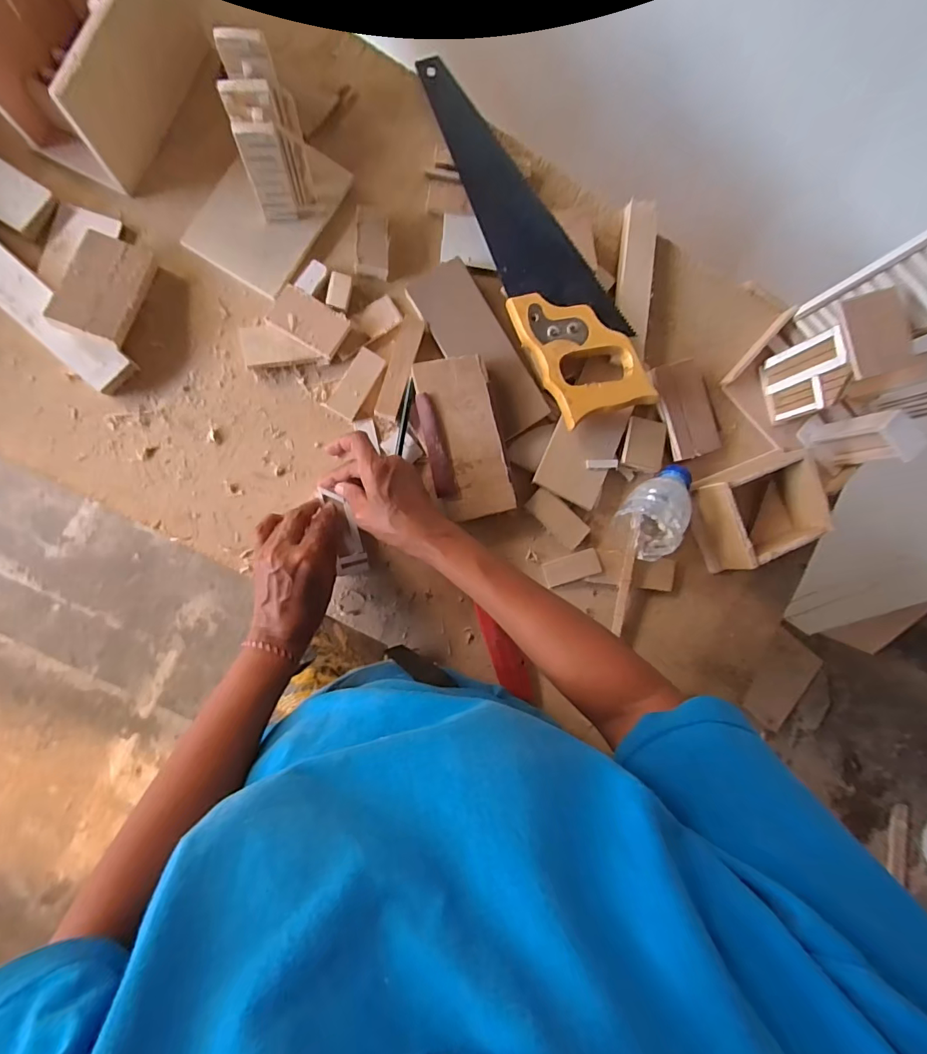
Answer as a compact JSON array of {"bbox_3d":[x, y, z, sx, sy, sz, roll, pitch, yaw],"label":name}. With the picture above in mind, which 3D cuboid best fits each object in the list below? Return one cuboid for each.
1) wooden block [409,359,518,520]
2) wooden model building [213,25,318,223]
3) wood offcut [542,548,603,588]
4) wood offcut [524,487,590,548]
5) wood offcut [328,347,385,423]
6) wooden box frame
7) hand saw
[{"bbox_3d":[0.000,-0.085,0.447,0.067,0.025,0.152,-15,90,-8],"label":"wooden block"},{"bbox_3d":[-0.167,-0.336,0.399,0.055,0.103,0.089,-13,91,-8],"label":"wooden model building"},{"bbox_3d":[0.114,0.043,0.481,0.057,0.004,0.027,-18,78,8],"label":"wood offcut"},{"bbox_3d":[0.099,-0.009,0.477,0.070,0.009,0.031,43,83,-4],"label":"wood offcut"},{"bbox_3d":[-0.104,-0.140,0.450,0.029,0.010,0.067,31,90,-8],"label":"wood offcut"},{"bbox_3d":[0.309,-0.018,0.475,0.118,0.048,0.100,-19,92,-8],"label":"wooden box frame"},{"bbox_3d":[0.066,-0.295,0.464,0.104,0.018,0.397,-24,85,-9],"label":"hand saw"}]

